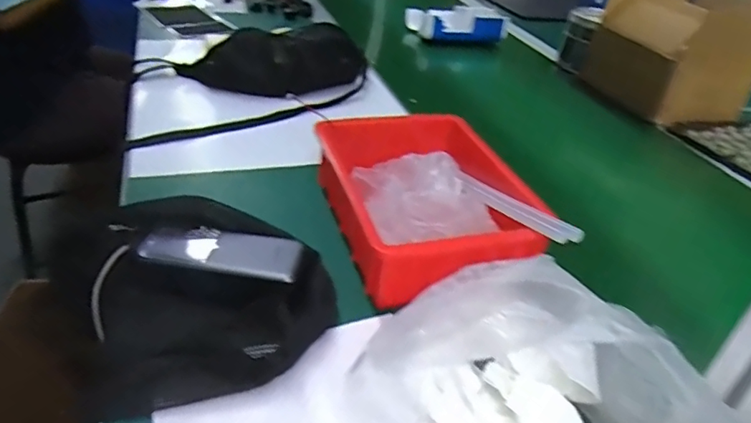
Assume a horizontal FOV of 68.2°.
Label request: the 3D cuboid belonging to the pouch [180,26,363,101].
[{"bbox_3d":[-0.138,-0.221,0.843,0.278,0.094,0.068,-11,38,-25],"label":"pouch"}]

